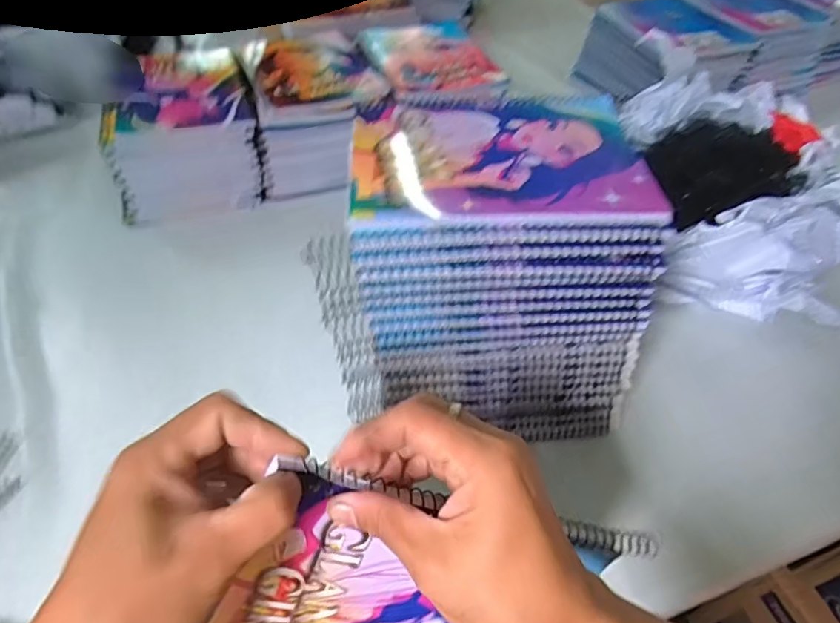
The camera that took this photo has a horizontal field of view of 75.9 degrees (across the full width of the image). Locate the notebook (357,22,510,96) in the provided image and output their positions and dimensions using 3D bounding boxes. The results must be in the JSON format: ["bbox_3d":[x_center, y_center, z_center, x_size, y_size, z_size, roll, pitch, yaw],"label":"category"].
[{"bbox_3d":[0.010,-0.353,0.734,0.152,0.008,0.199,-14,51,-13],"label":"notebook"}]

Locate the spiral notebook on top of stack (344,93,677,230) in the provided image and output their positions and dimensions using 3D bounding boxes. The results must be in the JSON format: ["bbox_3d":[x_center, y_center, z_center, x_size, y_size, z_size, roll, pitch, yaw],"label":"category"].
[{"bbox_3d":[0.053,-0.110,0.372,0.194,0.006,0.147,-1,50,-3],"label":"spiral notebook on top of stack"}]

